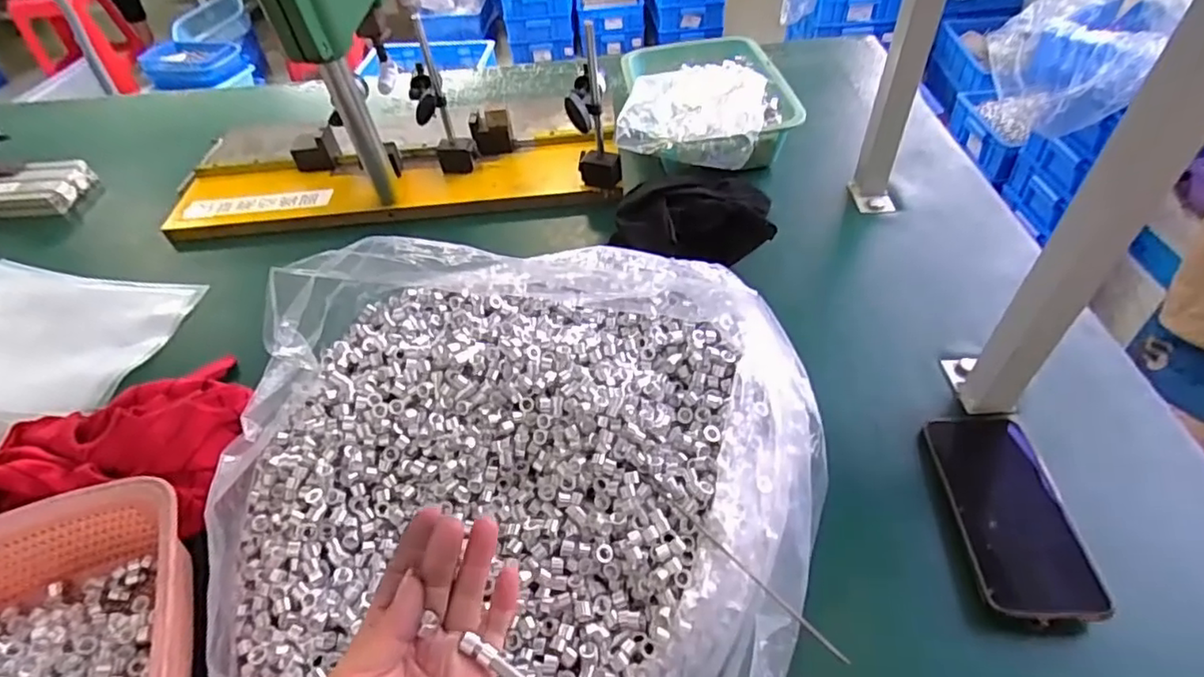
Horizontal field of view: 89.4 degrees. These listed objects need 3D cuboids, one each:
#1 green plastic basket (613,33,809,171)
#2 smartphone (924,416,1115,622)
[{"bbox_3d":[0.137,-0.309,0.823,0.213,0.083,0.292,0,47,5],"label":"green plastic basket"},{"bbox_3d":[0.305,0.123,0.457,0.083,0.010,0.167,0,47,5],"label":"smartphone"}]

